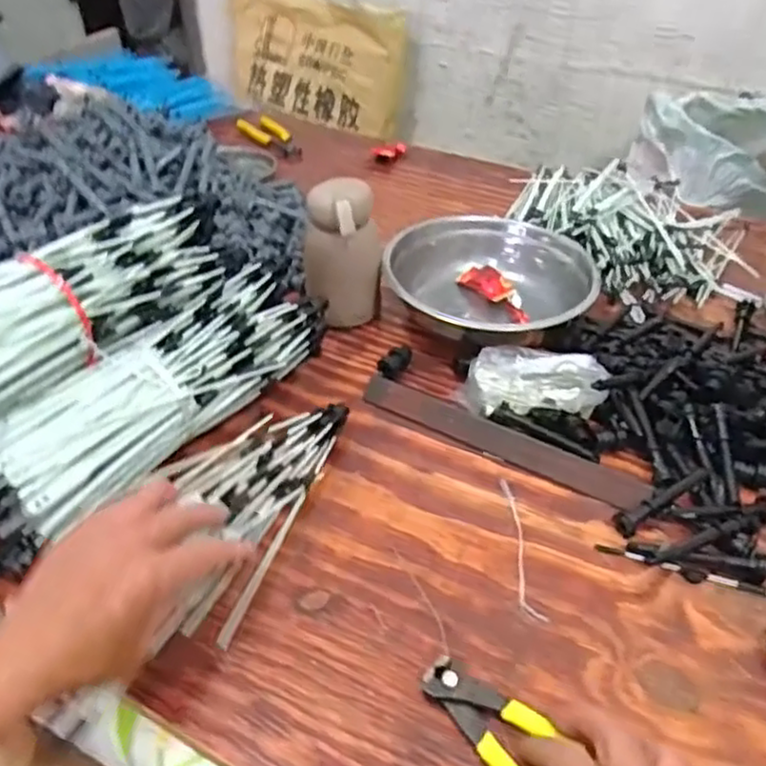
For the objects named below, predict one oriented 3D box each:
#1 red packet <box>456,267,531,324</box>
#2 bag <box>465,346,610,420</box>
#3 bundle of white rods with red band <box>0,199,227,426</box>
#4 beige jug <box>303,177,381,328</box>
[{"bbox_3d":[0.130,-0.099,0.786,0.038,0.020,0.095,-31,62,-28],"label":"red packet"},{"bbox_3d":[0.138,0.004,0.642,0.119,0.039,0.070,4,40,3],"label":"bag"},{"bbox_3d":[-0.255,-0.048,0.534,0.109,0.099,0.308,26,45,26],"label":"bundle of white rods with red band"},{"bbox_3d":[-0.041,-0.130,0.719,0.080,0.138,0.061,-2,39,-4],"label":"beige jug"}]

